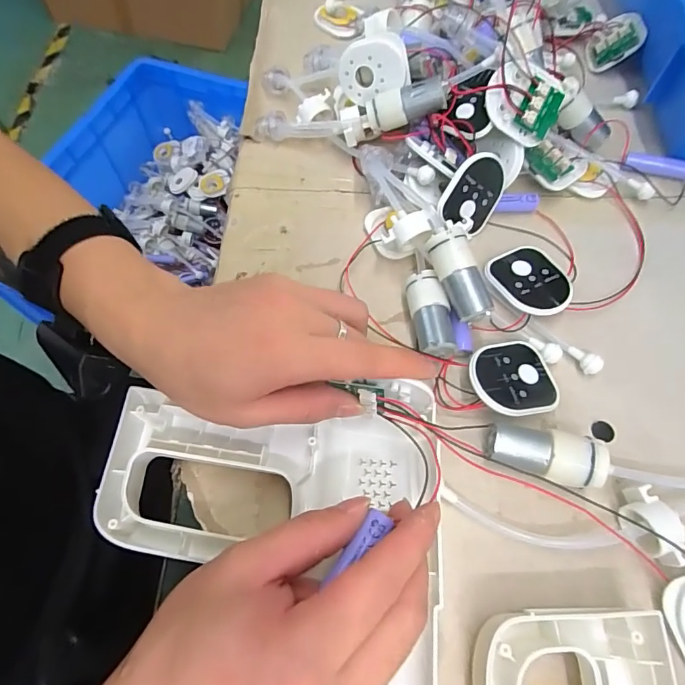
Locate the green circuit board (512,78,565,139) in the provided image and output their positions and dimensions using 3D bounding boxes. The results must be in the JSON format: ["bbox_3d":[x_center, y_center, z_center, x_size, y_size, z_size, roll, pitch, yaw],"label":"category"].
[{"bbox_3d":[0.144,-0.170,0.331,0.031,0.007,0.034,16,105,-20],"label":"green circuit board"}]

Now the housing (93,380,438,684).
[{"bbox_3d":[-0.042,0.123,0.221,0.182,0.052,0.202,3,63,2],"label":"housing"}]

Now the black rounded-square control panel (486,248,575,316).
[{"bbox_3d":[0.133,-0.044,0.323,0.055,0.015,0.058,-36,68,-16],"label":"black rounded-square control panel"}]

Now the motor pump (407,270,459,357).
[{"bbox_3d":[0.059,-0.015,0.304,0.024,0.027,0.059,-6,63,-2],"label":"motor pump"}]

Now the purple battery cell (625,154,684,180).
[{"bbox_3d":[0.262,-0.146,0.375,0.049,0.015,0.012,18,65,10],"label":"purple battery cell"}]

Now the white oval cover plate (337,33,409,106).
[{"bbox_3d":[0.022,-0.213,0.356,0.057,0.041,0.009,-2,45,30],"label":"white oval cover plate"}]

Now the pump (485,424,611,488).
[{"bbox_3d":[0.115,0.066,0.261,0.064,0.027,0.029,12,64,6],"label":"pump"}]

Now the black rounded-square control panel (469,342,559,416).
[{"bbox_3d":[0.107,0.023,0.284,0.060,0.004,0.048,-9,62,-24],"label":"black rounded-square control panel"}]

